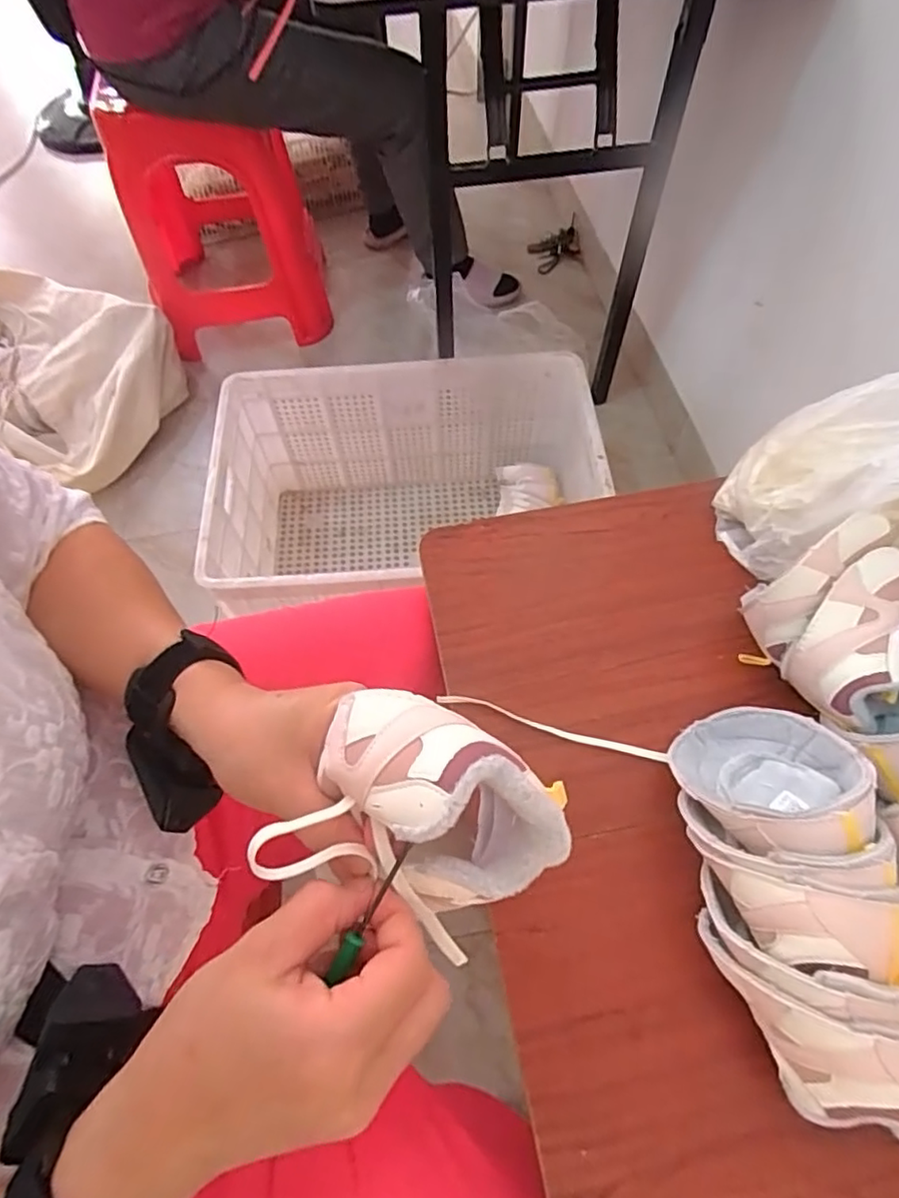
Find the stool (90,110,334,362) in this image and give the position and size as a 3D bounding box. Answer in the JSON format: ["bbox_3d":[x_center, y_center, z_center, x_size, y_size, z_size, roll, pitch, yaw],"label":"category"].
[{"bbox_3d":[-0.512,-0.888,1.379,0.375,0.437,0.434,-12,61,-5],"label":"stool"}]

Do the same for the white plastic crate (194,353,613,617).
[{"bbox_3d":[-0.065,-0.149,1.048,0.582,0.287,0.405,-2,61,1],"label":"white plastic crate"}]

